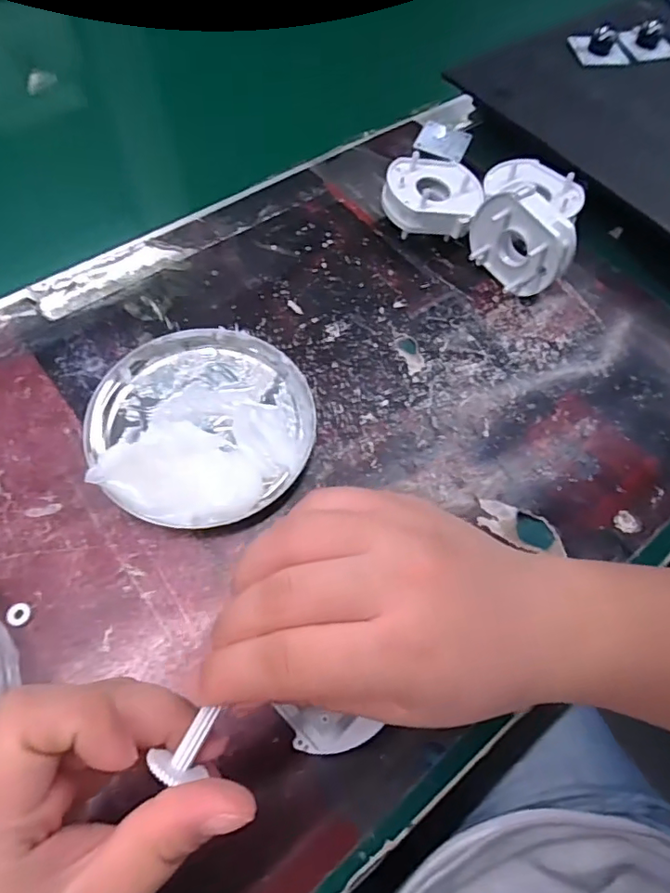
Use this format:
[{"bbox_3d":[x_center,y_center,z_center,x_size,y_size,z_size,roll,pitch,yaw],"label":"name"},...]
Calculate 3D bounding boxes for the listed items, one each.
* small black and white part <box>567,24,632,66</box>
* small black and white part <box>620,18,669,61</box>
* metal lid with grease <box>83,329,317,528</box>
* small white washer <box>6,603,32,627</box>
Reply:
[{"bbox_3d":[0.238,-0.357,0.471,0.047,0.017,0.035,-3,63,-5],"label":"small black and white part"},{"bbox_3d":[0.287,-0.372,0.482,0.052,0.018,0.034,-19,65,-13],"label":"small black and white part"},{"bbox_3d":[-0.077,-0.018,0.307,0.125,0.029,0.125,2,62,-3],"label":"metal lid with grease"},{"bbox_3d":[-0.157,0.083,0.264,0.010,0.004,0.011,2,62,-3],"label":"small white washer"}]

